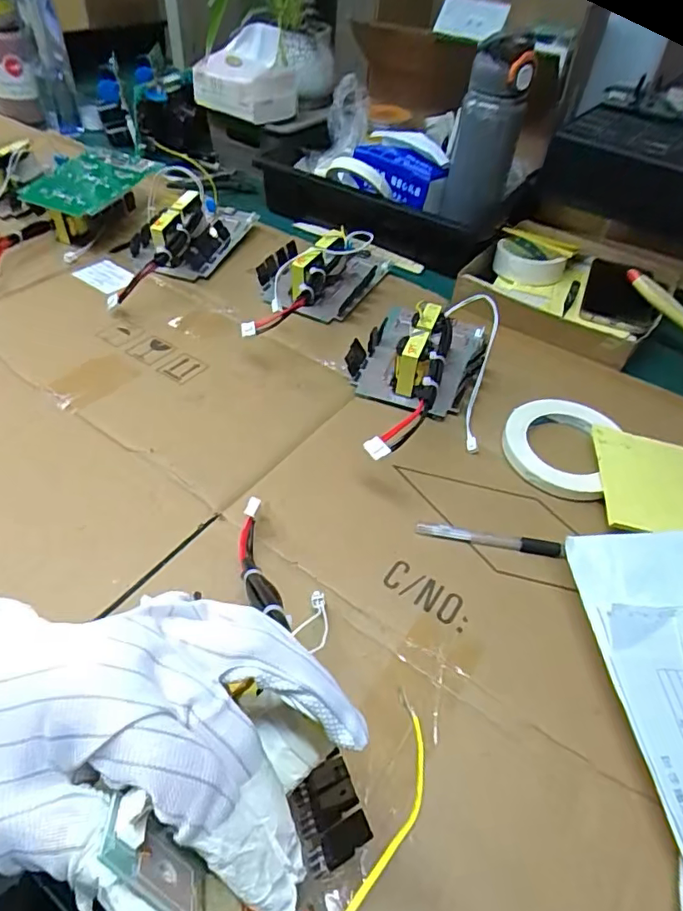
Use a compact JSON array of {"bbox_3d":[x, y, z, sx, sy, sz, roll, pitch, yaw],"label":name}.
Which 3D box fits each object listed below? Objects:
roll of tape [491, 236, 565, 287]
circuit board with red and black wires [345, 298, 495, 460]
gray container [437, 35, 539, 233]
[{"bbox_3d":[0.239,-0.248,0.681,0.086,0.027,0.086,2,48,-2],"label":"roll of tape"},{"bbox_3d":[0.081,-0.115,0.545,0.134,0.056,0.186,12,49,6],"label":"circuit board with red and black wires"},{"bbox_3d":[0.172,-0.375,0.650,0.077,0.201,0.079,16,49,10],"label":"gray container"}]

